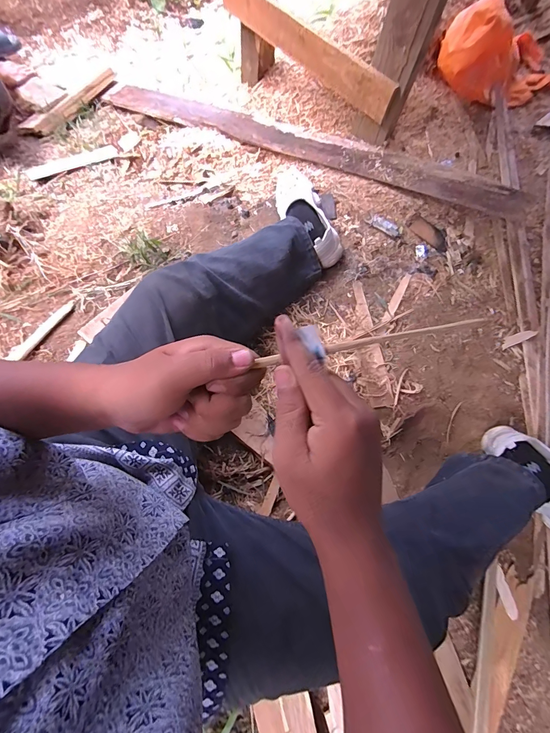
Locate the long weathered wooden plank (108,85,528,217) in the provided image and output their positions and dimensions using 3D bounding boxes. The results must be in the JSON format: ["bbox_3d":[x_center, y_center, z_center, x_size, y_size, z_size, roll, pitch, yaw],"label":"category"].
[{"bbox_3d":[0.014,-0.738,1.114,1.467,0.040,0.135,29,78,20],"label":"long weathered wooden plank"}]

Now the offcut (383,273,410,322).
[{"bbox_3d":[0.300,-0.169,0.848,0.022,0.004,0.151,26,71,8],"label":"offcut"}]

